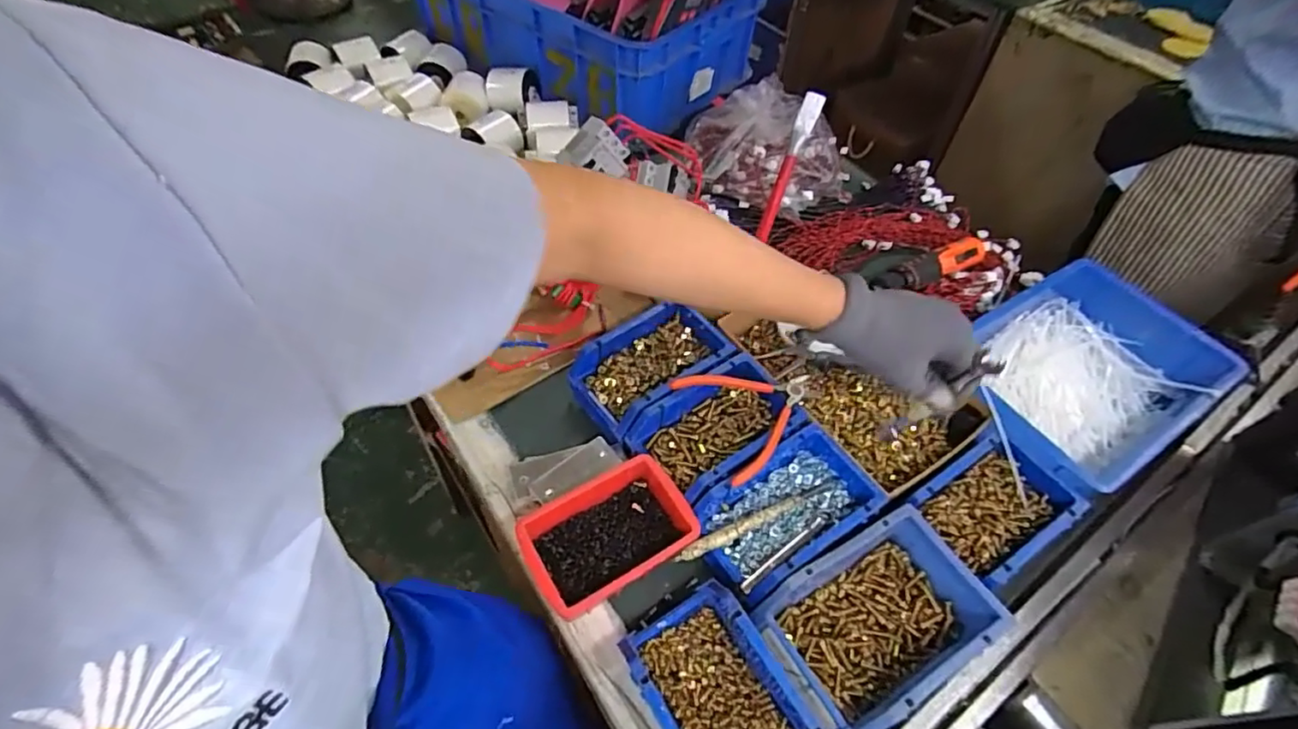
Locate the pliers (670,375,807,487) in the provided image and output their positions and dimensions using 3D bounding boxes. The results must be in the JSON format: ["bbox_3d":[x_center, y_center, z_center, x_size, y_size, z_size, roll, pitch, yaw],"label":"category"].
[{"bbox_3d":[0.105,0.043,0.592,0.122,0.015,0.122,-24,64,-14],"label":"pliers"}]

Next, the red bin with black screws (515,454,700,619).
[{"bbox_3d":[-0.038,0.160,0.555,0.150,0.048,0.101,-25,58,-19],"label":"red bin with black screws"}]

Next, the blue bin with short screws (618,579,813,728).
[{"bbox_3d":[0.056,0.270,0.469,0.103,0.072,0.164,-23,58,-18],"label":"blue bin with short screws"}]

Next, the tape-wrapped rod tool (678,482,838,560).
[{"bbox_3d":[0.105,0.146,0.559,0.176,0.016,0.013,-21,57,-17],"label":"tape-wrapped rod tool"}]

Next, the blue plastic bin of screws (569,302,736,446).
[{"bbox_3d":[0.001,0.000,0.656,0.160,0.055,0.102,-31,60,-22],"label":"blue plastic bin of screws"}]

